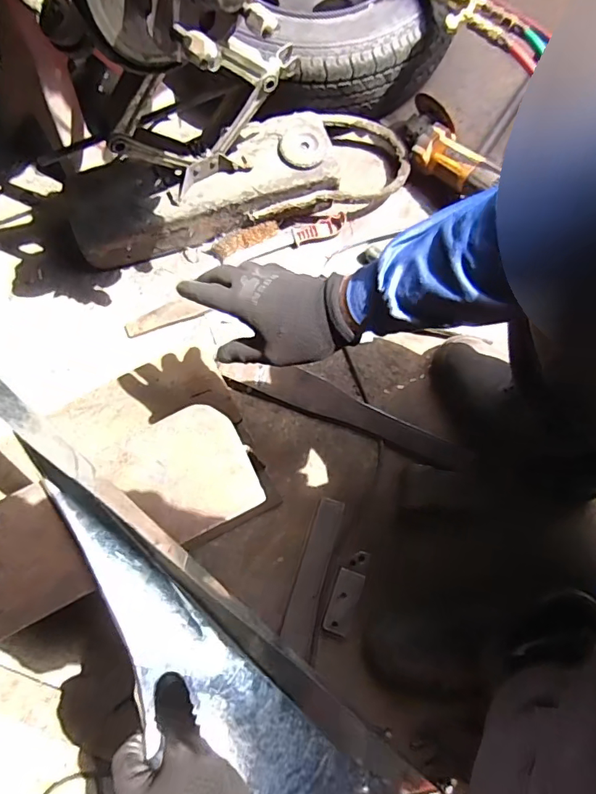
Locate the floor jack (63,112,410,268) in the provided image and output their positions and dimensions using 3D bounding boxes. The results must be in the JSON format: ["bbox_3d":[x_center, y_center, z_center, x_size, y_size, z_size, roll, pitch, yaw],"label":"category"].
[{"bbox_3d":[-0.085,-0.365,0.794,0.558,0.112,0.177,-14,76,-2],"label":"floor jack"}]

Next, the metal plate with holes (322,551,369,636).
[{"bbox_3d":[0.069,0.272,0.673,0.035,0.014,0.113,19,77,6],"label":"metal plate with holes"}]

